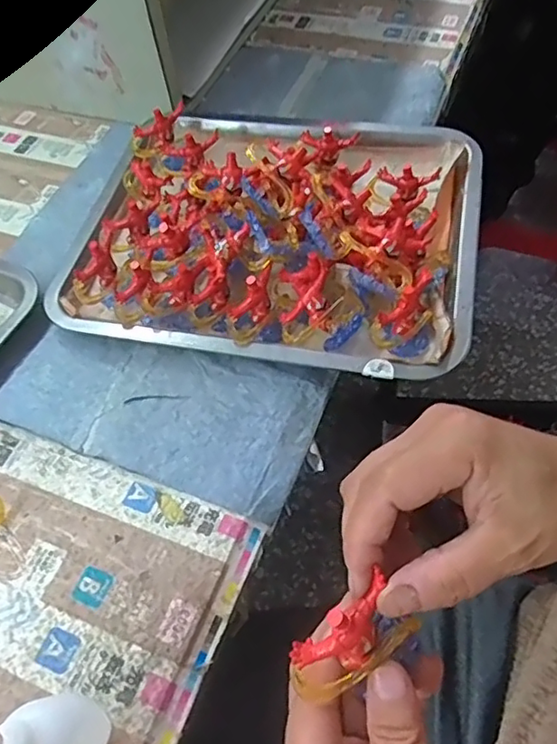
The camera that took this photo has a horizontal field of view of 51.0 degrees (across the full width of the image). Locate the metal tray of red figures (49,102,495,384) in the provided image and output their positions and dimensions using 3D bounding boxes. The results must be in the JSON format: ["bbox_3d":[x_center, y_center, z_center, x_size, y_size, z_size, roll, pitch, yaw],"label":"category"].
[{"bbox_3d":[-0.005,-0.128,0.454,0.313,0.078,0.252,10,59,9],"label":"metal tray of red figures"}]

